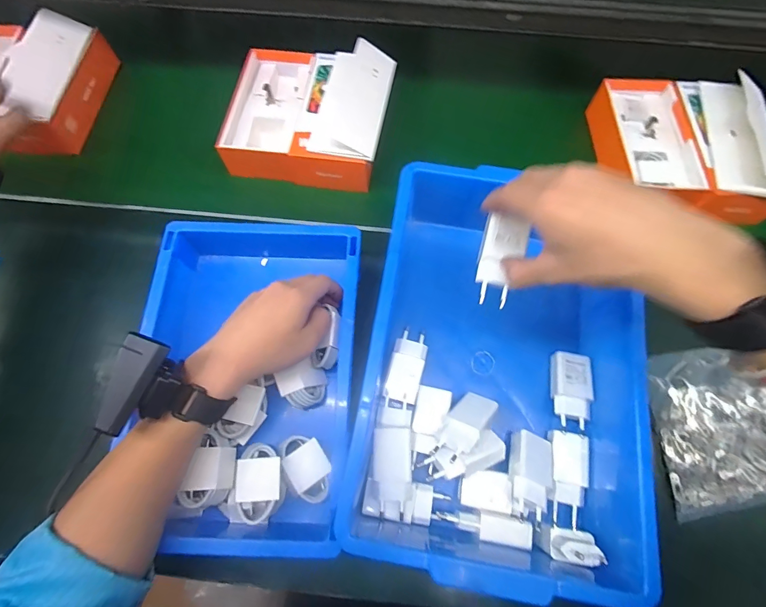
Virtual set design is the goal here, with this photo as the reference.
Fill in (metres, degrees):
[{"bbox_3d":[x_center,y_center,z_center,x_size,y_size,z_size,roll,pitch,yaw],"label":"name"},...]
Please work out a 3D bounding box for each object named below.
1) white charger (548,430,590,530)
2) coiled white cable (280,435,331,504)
[{"bbox_3d":[0.182,0.171,0.375,0.032,0.018,0.085,10,69,4],"label":"white charger"},{"bbox_3d":[-0.073,0.158,0.370,0.040,0.020,0.063,-29,72,-11],"label":"coiled white cable"}]

